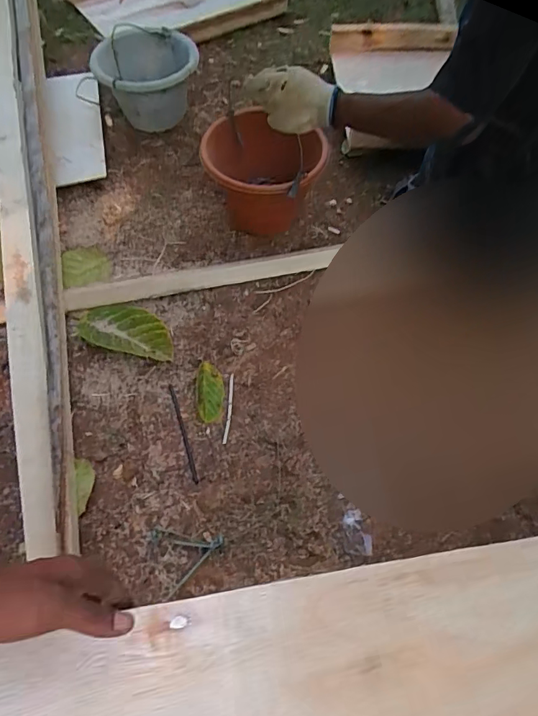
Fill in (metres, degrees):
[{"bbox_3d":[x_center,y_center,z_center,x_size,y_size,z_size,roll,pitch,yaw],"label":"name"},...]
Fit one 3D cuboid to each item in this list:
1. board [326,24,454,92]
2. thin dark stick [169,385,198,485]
[{"bbox_3d":[0.369,-0.935,1.480,0.333,0.211,0.041,-5,61,-10],"label":"board"},{"bbox_3d":[-0.153,0.133,0.846,0.010,0.008,0.191,-16,62,-9],"label":"thin dark stick"}]

